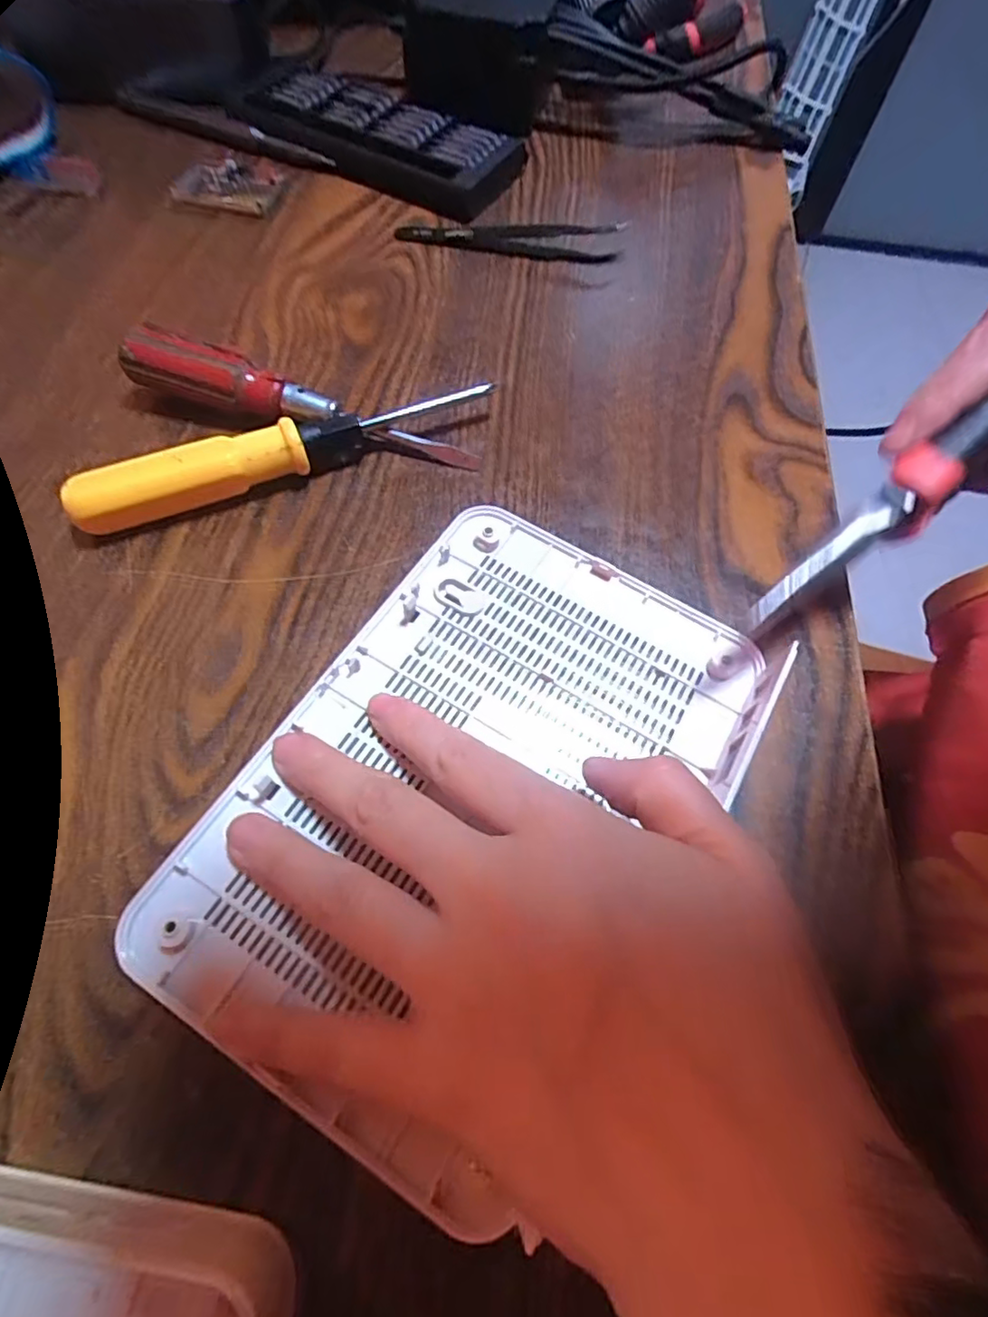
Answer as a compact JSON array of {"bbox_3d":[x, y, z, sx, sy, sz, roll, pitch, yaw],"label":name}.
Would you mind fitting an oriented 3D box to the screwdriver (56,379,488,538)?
[{"bbox_3d":[-0.075,-0.078,0.229,0.152,0.018,0.018,-25,67,-16],"label":"screwdriver"}]

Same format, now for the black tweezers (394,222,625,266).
[{"bbox_3d":[0.007,-0.209,0.303,0.109,0.013,0.016,6,62,-1],"label":"black tweezers"}]

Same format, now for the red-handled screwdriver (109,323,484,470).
[{"bbox_3d":[-0.074,-0.096,0.234,0.135,0.025,0.016,17,62,5],"label":"red-handled screwdriver"}]

